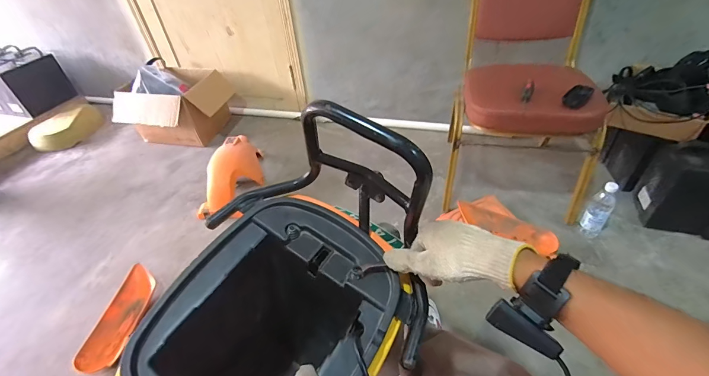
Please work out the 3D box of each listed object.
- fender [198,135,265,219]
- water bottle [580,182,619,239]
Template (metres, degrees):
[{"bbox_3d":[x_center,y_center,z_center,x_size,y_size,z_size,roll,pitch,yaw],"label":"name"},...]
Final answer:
[{"bbox_3d":[-0.520,-0.073,1.486,0.185,0.191,0.427,6,43,13],"label":"fender"},{"bbox_3d":[0.839,0.076,1.158,0.068,0.217,0.073,-30,47,-25],"label":"water bottle"}]

